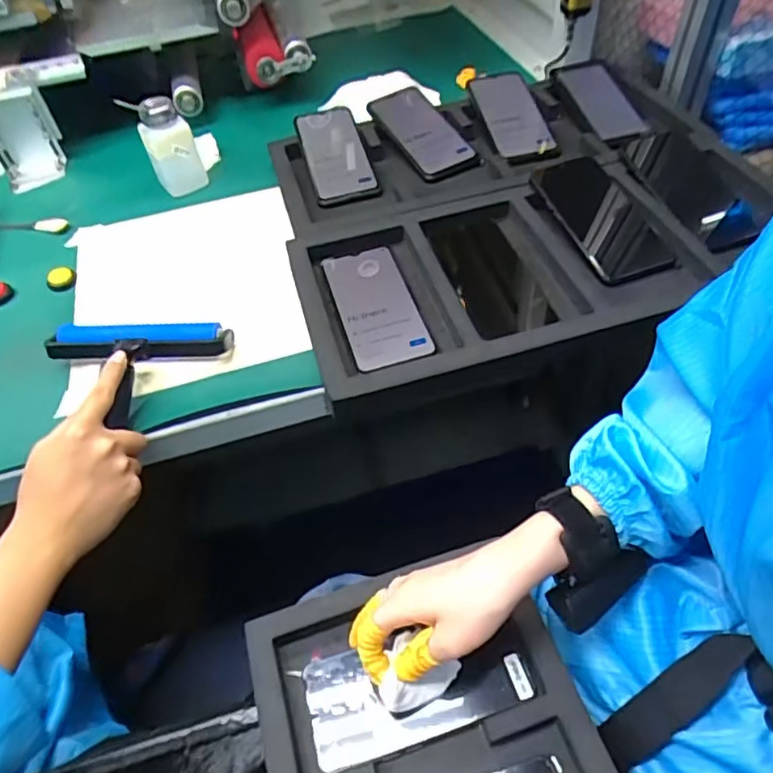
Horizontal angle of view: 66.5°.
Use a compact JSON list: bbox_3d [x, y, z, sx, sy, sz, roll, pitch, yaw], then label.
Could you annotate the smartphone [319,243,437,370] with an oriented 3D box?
[{"bbox_3d":[-0.010,-0.079,0.548,0.071,0.014,0.157,-14,50,-7],"label":"smartphone"}]

